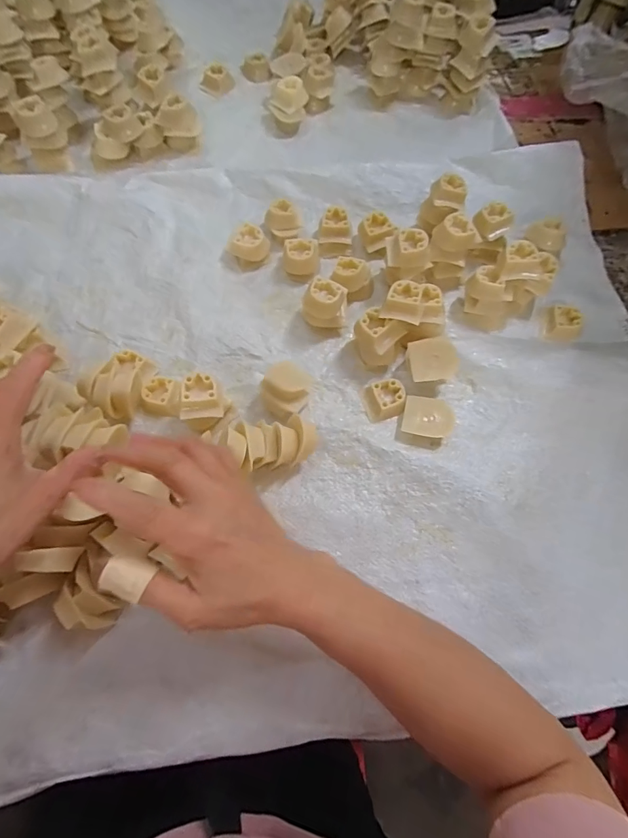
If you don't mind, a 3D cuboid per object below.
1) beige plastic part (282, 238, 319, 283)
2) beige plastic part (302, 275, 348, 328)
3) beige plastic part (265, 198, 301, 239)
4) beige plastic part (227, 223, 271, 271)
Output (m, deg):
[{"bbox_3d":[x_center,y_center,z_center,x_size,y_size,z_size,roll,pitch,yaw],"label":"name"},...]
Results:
[{"bbox_3d":[-0.015,-0.179,0.452,0.040,0.029,0.035,0,69,1],"label":"beige plastic part"},{"bbox_3d":[0.012,-0.115,0.418,0.041,0.050,0.043,0,69,0],"label":"beige plastic part"},{"bbox_3d":[-0.036,-0.233,0.469,0.039,0.024,0.033,-5,69,-1],"label":"beige plastic part"},{"bbox_3d":[-0.073,-0.194,0.457,0.033,0.029,0.038,40,74,14],"label":"beige plastic part"}]

